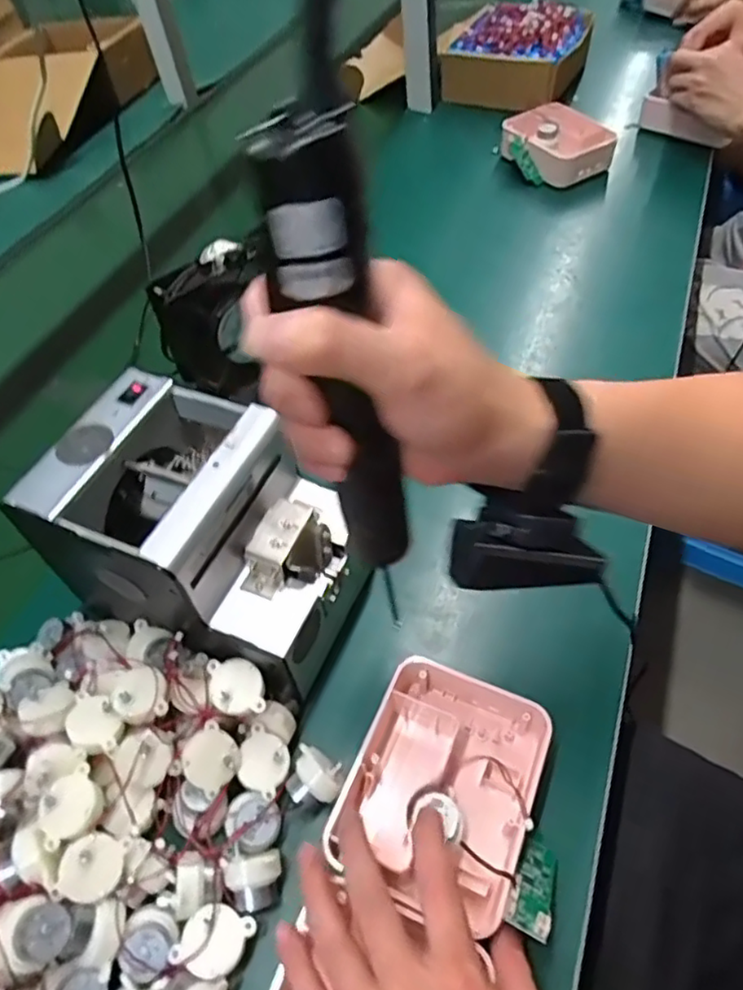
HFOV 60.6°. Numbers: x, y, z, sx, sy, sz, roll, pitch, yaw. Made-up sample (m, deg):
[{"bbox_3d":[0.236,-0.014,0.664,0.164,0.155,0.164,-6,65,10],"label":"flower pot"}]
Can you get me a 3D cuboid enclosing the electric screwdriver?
[{"bbox_3d":[-0.008,-0.038,0.271,0.029,0.217,0.033,6,45,18],"label":"electric screwdriver"}]

